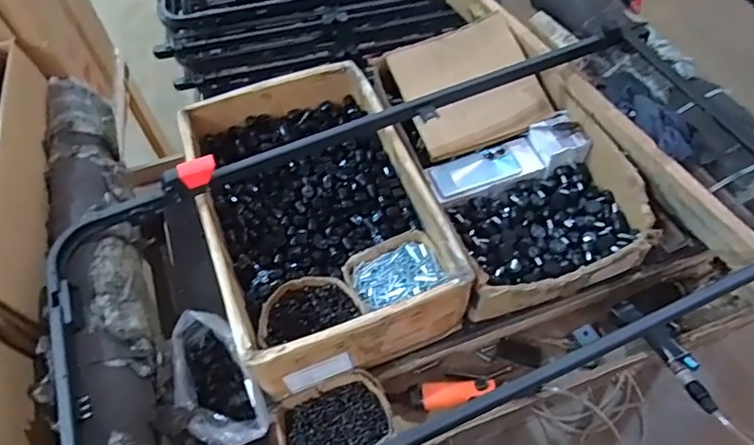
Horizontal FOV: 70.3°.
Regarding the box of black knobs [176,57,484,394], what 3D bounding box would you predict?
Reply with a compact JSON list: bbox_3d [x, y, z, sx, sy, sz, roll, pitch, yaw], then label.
[{"bbox_3d":[-0.112,-0.030,0.929,0.354,0.134,0.553,-20,58,-9],"label":"box of black knobs"}]

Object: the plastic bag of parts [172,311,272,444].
[{"bbox_3d":[-0.251,0.250,0.833,0.106,0.119,0.214,-31,60,-16],"label":"plastic bag of parts"}]

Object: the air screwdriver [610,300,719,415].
[{"bbox_3d":[0.468,0.208,0.857,0.050,0.043,0.219,-17,39,-8],"label":"air screwdriver"}]

